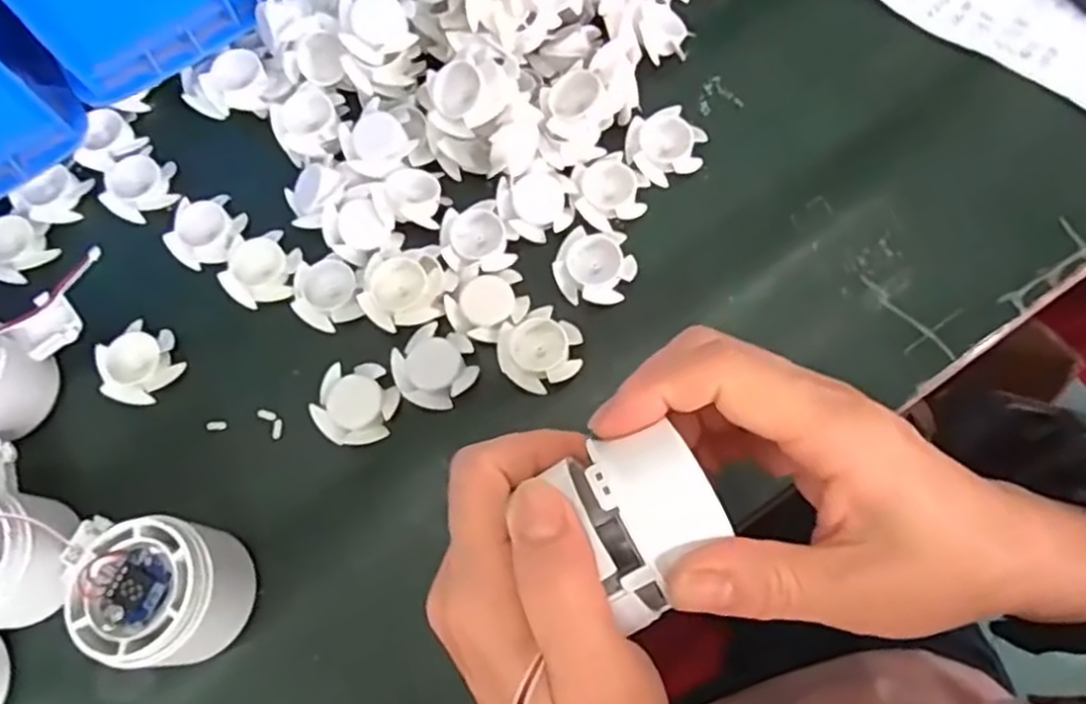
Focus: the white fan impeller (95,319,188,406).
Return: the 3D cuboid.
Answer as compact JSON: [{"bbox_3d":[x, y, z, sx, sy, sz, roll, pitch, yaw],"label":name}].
[{"bbox_3d":[-0.207,0.006,0.375,0.038,0.011,0.039,-26,73,-5],"label":"white fan impeller"}]

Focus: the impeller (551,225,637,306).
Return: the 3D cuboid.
[{"bbox_3d":[0.027,-0.043,0.371,0.039,0.011,0.036,11,74,6],"label":"impeller"}]

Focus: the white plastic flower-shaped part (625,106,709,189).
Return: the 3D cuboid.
[{"bbox_3d":[0.064,-0.110,0.392,0.039,0.012,0.037,-31,74,-6],"label":"white plastic flower-shaped part"}]

